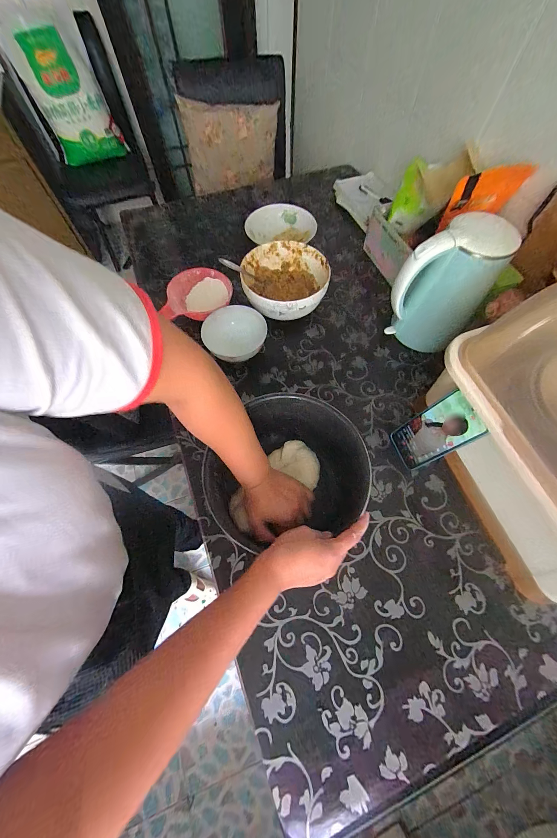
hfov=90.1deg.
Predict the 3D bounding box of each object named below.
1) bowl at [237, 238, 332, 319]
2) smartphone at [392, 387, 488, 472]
[{"bbox_3d":[0.015,-0.329,0.664,0.201,0.073,0.213,0,65,1],"label":"bowl"},{"bbox_3d":[0.264,0.027,0.482,0.007,0.159,0.080,-9,65,-28],"label":"smartphone"}]

